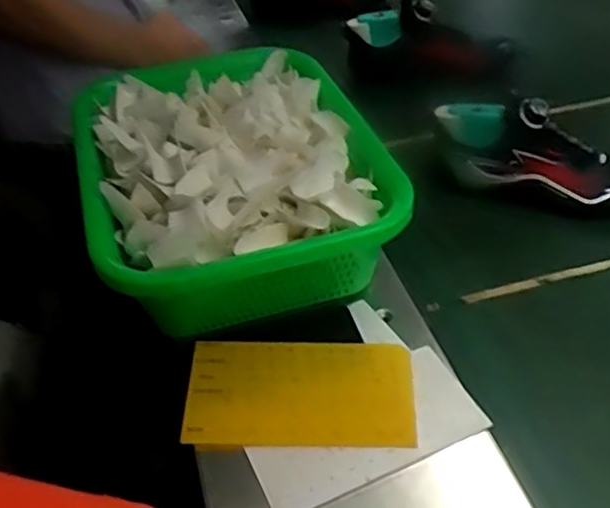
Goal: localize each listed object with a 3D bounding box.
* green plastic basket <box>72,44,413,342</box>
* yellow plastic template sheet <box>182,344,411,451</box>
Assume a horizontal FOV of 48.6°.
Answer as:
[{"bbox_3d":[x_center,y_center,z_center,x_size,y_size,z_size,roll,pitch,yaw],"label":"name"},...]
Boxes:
[{"bbox_3d":[-0.077,-0.075,0.722,0.292,0.120,0.357,-13,43,-14],"label":"green plastic basket"},{"bbox_3d":[-0.004,0.120,0.583,0.191,0.008,0.098,0,55,-1],"label":"yellow plastic template sheet"}]

